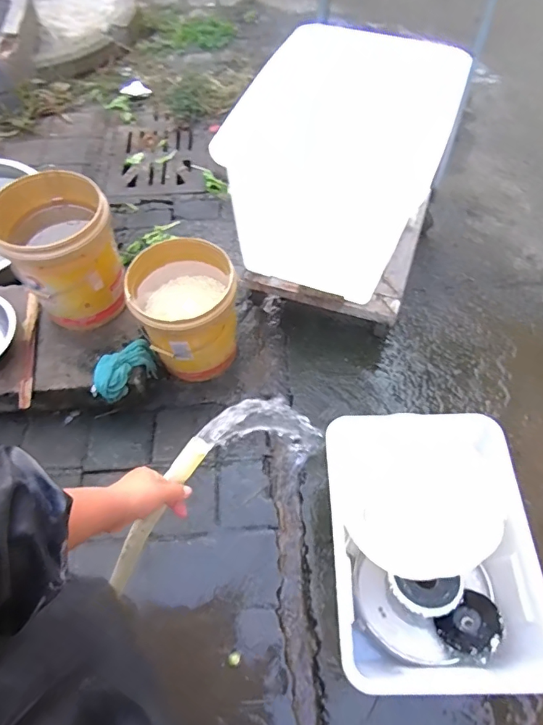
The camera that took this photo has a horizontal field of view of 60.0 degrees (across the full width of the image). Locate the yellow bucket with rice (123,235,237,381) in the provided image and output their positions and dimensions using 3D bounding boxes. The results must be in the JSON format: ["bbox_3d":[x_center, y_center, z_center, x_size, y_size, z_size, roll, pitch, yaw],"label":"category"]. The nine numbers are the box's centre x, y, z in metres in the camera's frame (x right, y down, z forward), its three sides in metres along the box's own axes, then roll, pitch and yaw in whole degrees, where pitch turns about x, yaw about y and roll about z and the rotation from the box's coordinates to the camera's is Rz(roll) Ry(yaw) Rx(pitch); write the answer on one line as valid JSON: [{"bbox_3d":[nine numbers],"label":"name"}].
[{"bbox_3d":[-0.229,-0.137,1.345,0.261,0.311,0.269,0,59,0],"label":"yellow bucket with rice"}]

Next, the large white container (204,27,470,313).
[{"bbox_3d":[0.211,-0.578,1.337,0.483,0.378,0.642,23,62,13],"label":"large white container"}]

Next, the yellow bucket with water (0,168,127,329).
[{"bbox_3d":[-0.542,-0.289,1.258,0.277,0.304,0.286,0,59,0],"label":"yellow bucket with water"}]

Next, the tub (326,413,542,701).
[{"bbox_3d":[0.339,0.402,1.057,0.388,0.221,0.533,0,59,0],"label":"tub"}]

